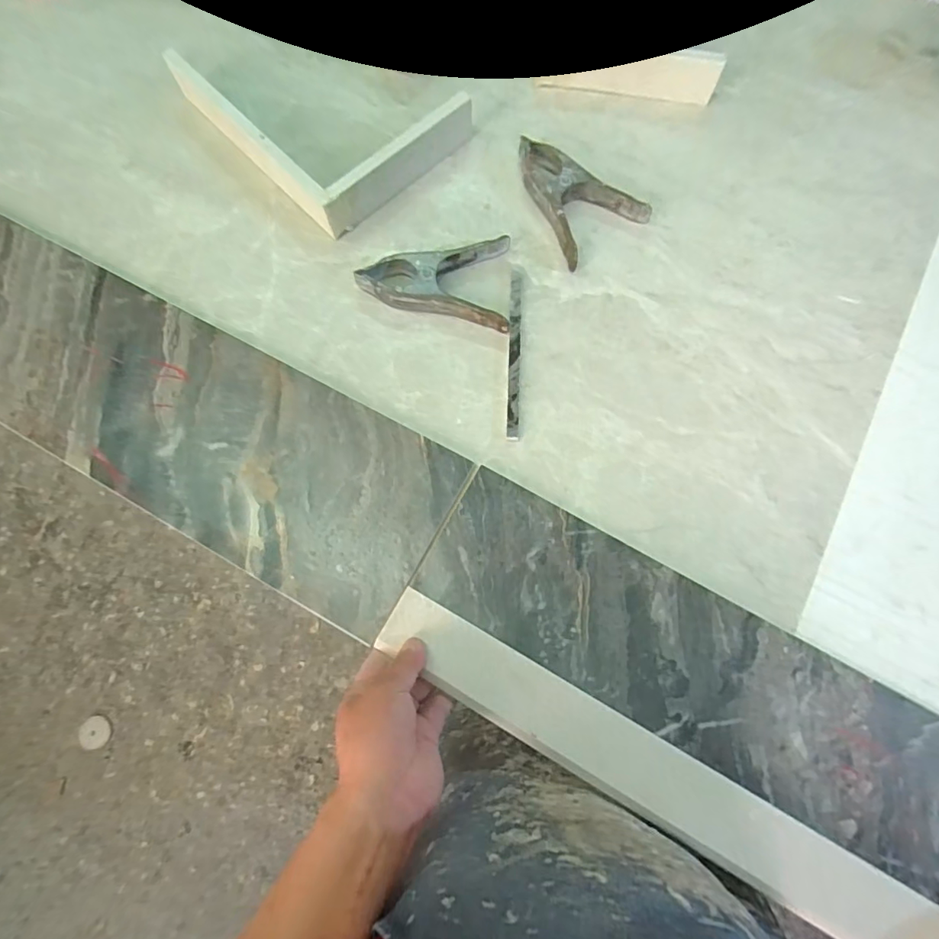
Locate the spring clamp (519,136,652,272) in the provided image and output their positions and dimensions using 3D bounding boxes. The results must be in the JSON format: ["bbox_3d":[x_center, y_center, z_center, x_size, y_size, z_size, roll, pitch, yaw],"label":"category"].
[{"bbox_3d":[0.123,-0.310,0.557,0.105,0.026,0.154,-26,76,-7],"label":"spring clamp"}]

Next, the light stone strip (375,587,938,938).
[{"bbox_3d":[0.195,0.276,0.396,0.609,0.010,0.053,29,77,9],"label":"light stone strip"}]

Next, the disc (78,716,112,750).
[{"bbox_3d":[-0.910,0.641,1.222,0.068,0.008,0.073,4,79,-22],"label":"disc"}]

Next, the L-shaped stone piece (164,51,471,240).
[{"bbox_3d":[-0.166,-0.430,0.579,0.227,0.051,0.286,-41,78,-10],"label":"L-shaped stone piece"}]

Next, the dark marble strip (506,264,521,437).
[{"bbox_3d":[0.047,-0.121,0.517,0.013,0.008,0.189,2,75,1],"label":"dark marble strip"}]

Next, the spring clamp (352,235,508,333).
[{"bbox_3d":[-0.034,-0.205,0.530,0.157,0.025,0.100,8,75,2],"label":"spring clamp"}]

